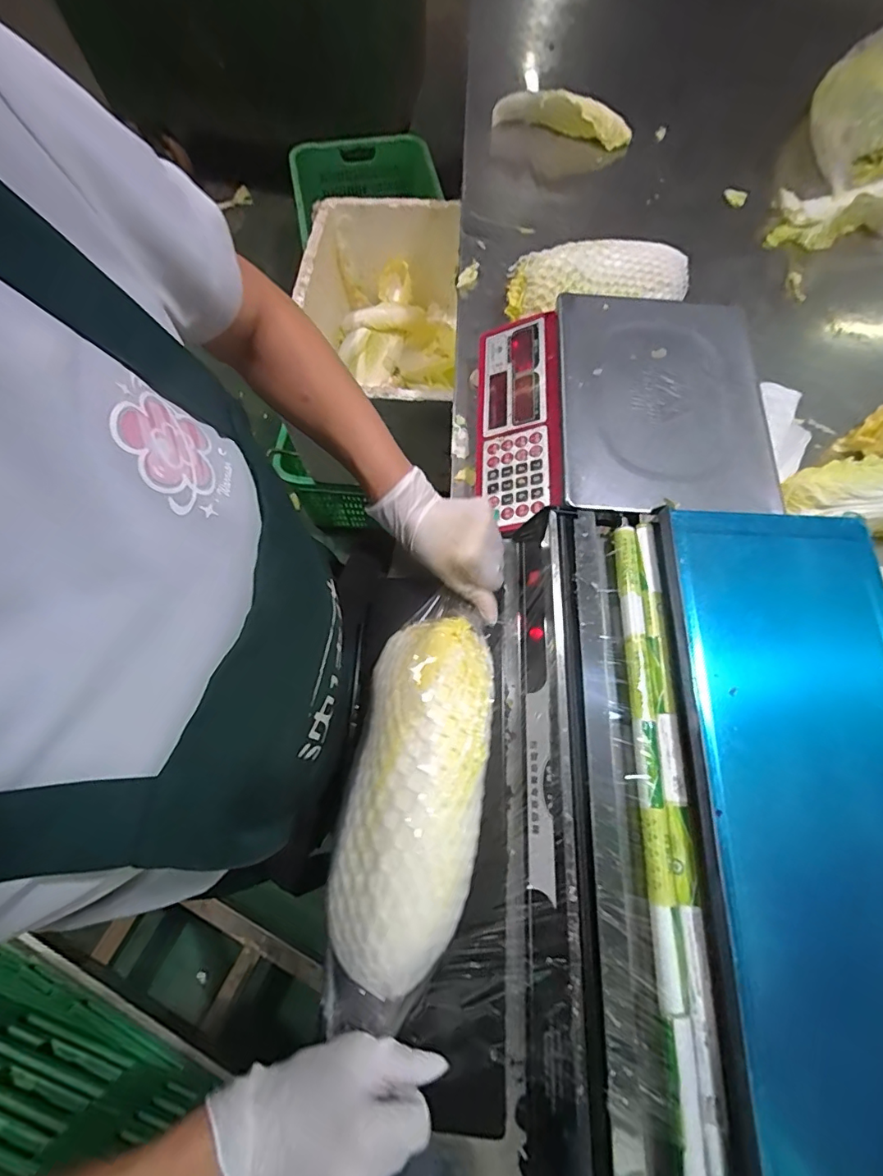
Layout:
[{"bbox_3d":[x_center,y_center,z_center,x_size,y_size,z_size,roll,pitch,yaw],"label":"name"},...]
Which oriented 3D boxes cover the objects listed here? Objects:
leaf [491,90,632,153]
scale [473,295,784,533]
[{"bbox_3d":[0.217,-0.836,0.893,0.252,0.064,0.045,14,69,5],"label":"leaf"},{"bbox_3d":[0.198,-0.202,0.585,0.306,0.093,0.289,4,68,0],"label":"scale"}]

